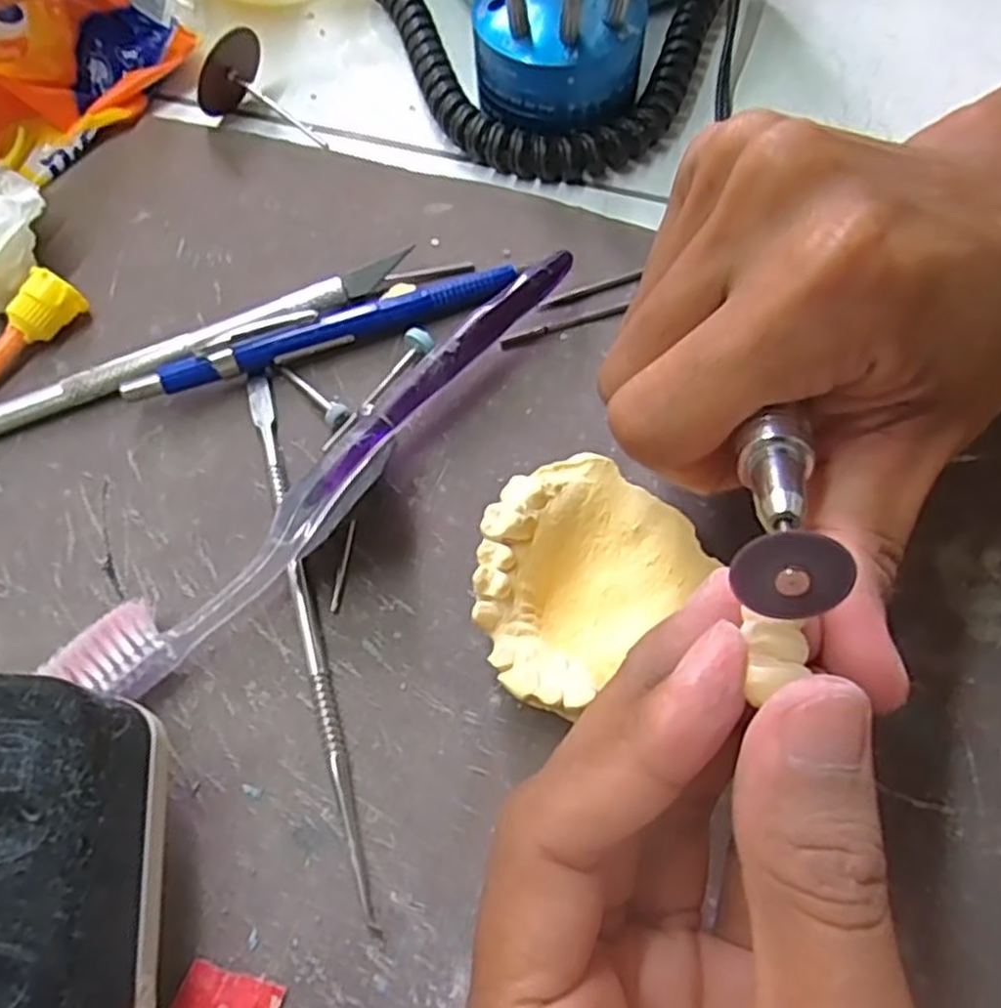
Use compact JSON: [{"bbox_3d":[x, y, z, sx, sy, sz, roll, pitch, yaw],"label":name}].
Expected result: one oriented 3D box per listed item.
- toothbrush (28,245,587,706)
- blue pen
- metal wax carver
[{"bbox_3d":[-0.043,-0.014,0.211,0.022,0.019,0.168,35,70,19],"label":"toothbrush"},{"bbox_3d":[-0.052,-0.052,0.235,0.117,0.013,0.010,-20,64,-7],"label":"blue pen"},{"bbox_3d":[-0.051,0.026,0.199,0.006,0.005,0.153,-17,64,-5],"label":"metal wax carver"}]

